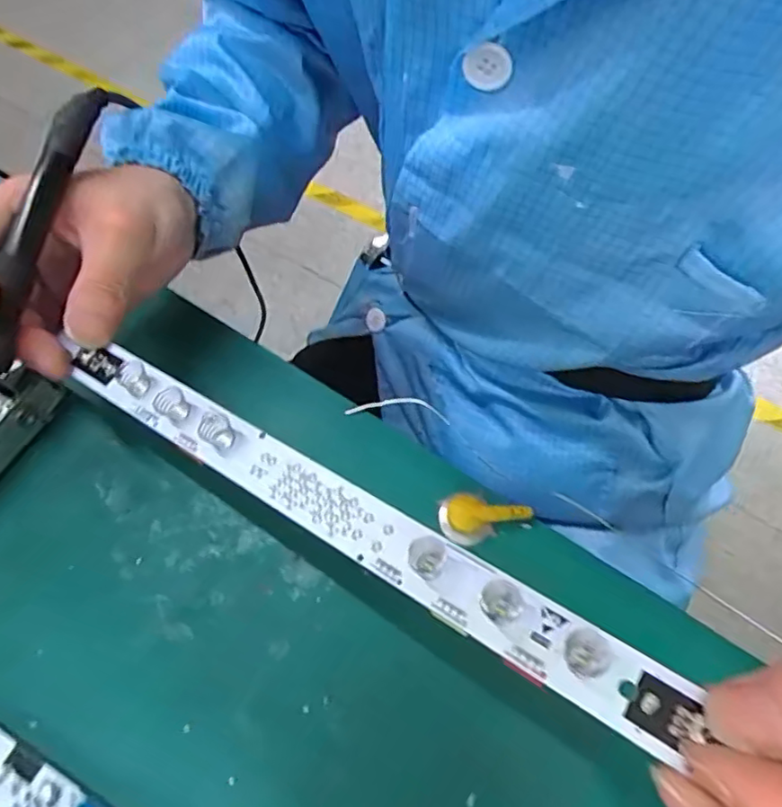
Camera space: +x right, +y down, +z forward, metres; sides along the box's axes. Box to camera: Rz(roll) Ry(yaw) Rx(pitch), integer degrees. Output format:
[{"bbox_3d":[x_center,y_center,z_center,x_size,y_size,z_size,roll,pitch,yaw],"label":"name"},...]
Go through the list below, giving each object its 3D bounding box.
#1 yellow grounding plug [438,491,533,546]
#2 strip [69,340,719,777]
[{"bbox_3d":[0.043,0.053,0.274,0.041,0.014,0.020,-4,61,2],"label":"yellow grounding plug"},{"bbox_3d":[-0.027,0.031,0.202,0.247,0.008,0.021,26,67,25],"label":"strip"}]

